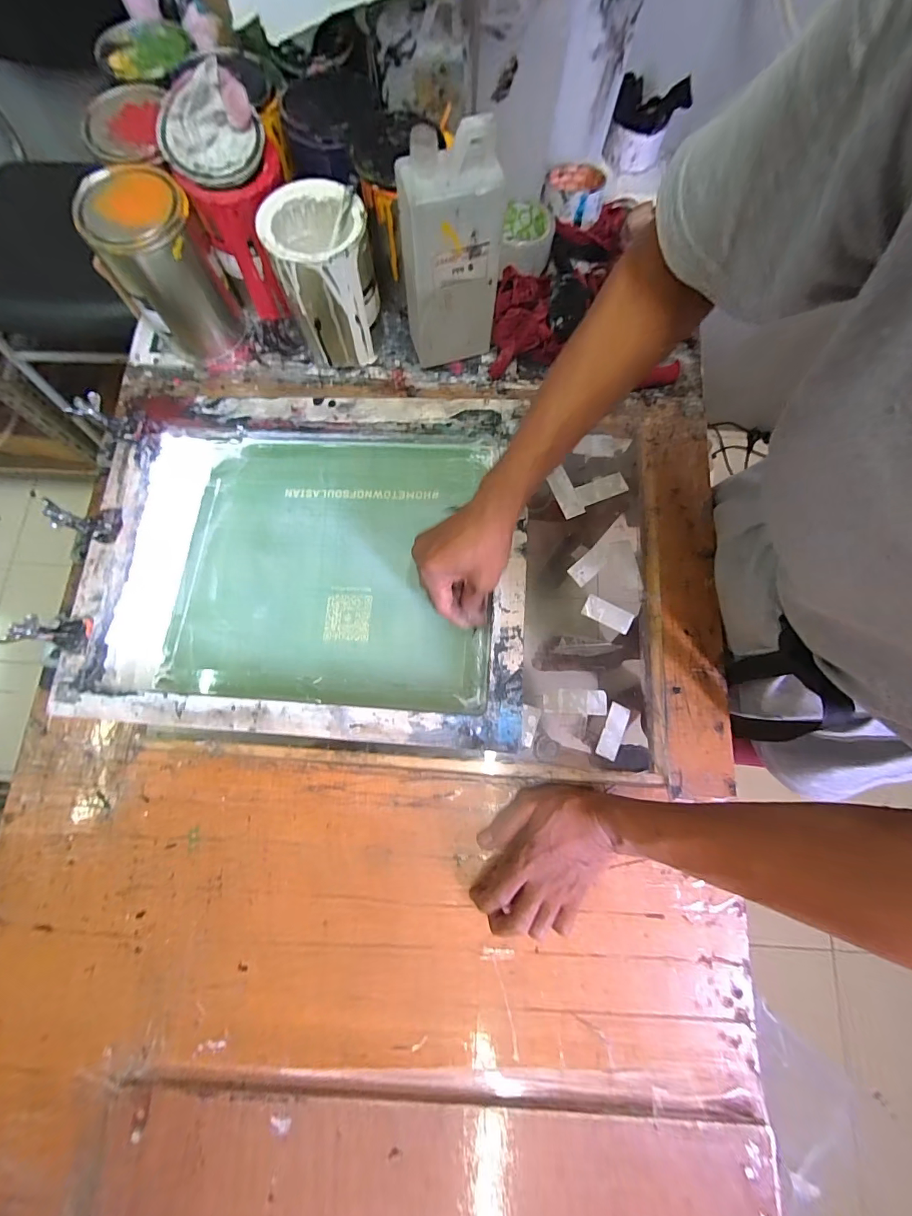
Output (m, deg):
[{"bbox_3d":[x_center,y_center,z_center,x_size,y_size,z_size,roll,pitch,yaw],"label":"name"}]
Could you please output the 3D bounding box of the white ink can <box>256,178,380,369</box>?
[{"bbox_3d":[-0.147,-0.382,0.508,0.102,0.140,0.105,0,76,-1],"label":"white ink can"}]

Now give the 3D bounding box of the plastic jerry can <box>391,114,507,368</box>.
[{"bbox_3d":[-0.007,-0.375,0.473,0.111,0.212,0.059,-13,76,-4],"label":"plastic jerry can"}]

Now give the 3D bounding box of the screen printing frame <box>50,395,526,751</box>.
[{"bbox_3d":[-0.152,-0.052,0.464,0.436,0.051,0.352,2,78,5],"label":"screen printing frame"}]

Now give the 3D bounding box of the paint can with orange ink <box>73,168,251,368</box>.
[{"bbox_3d":[-0.330,-0.392,0.511,0.108,0.149,0.104,-28,78,-8],"label":"paint can with orange ink"}]

